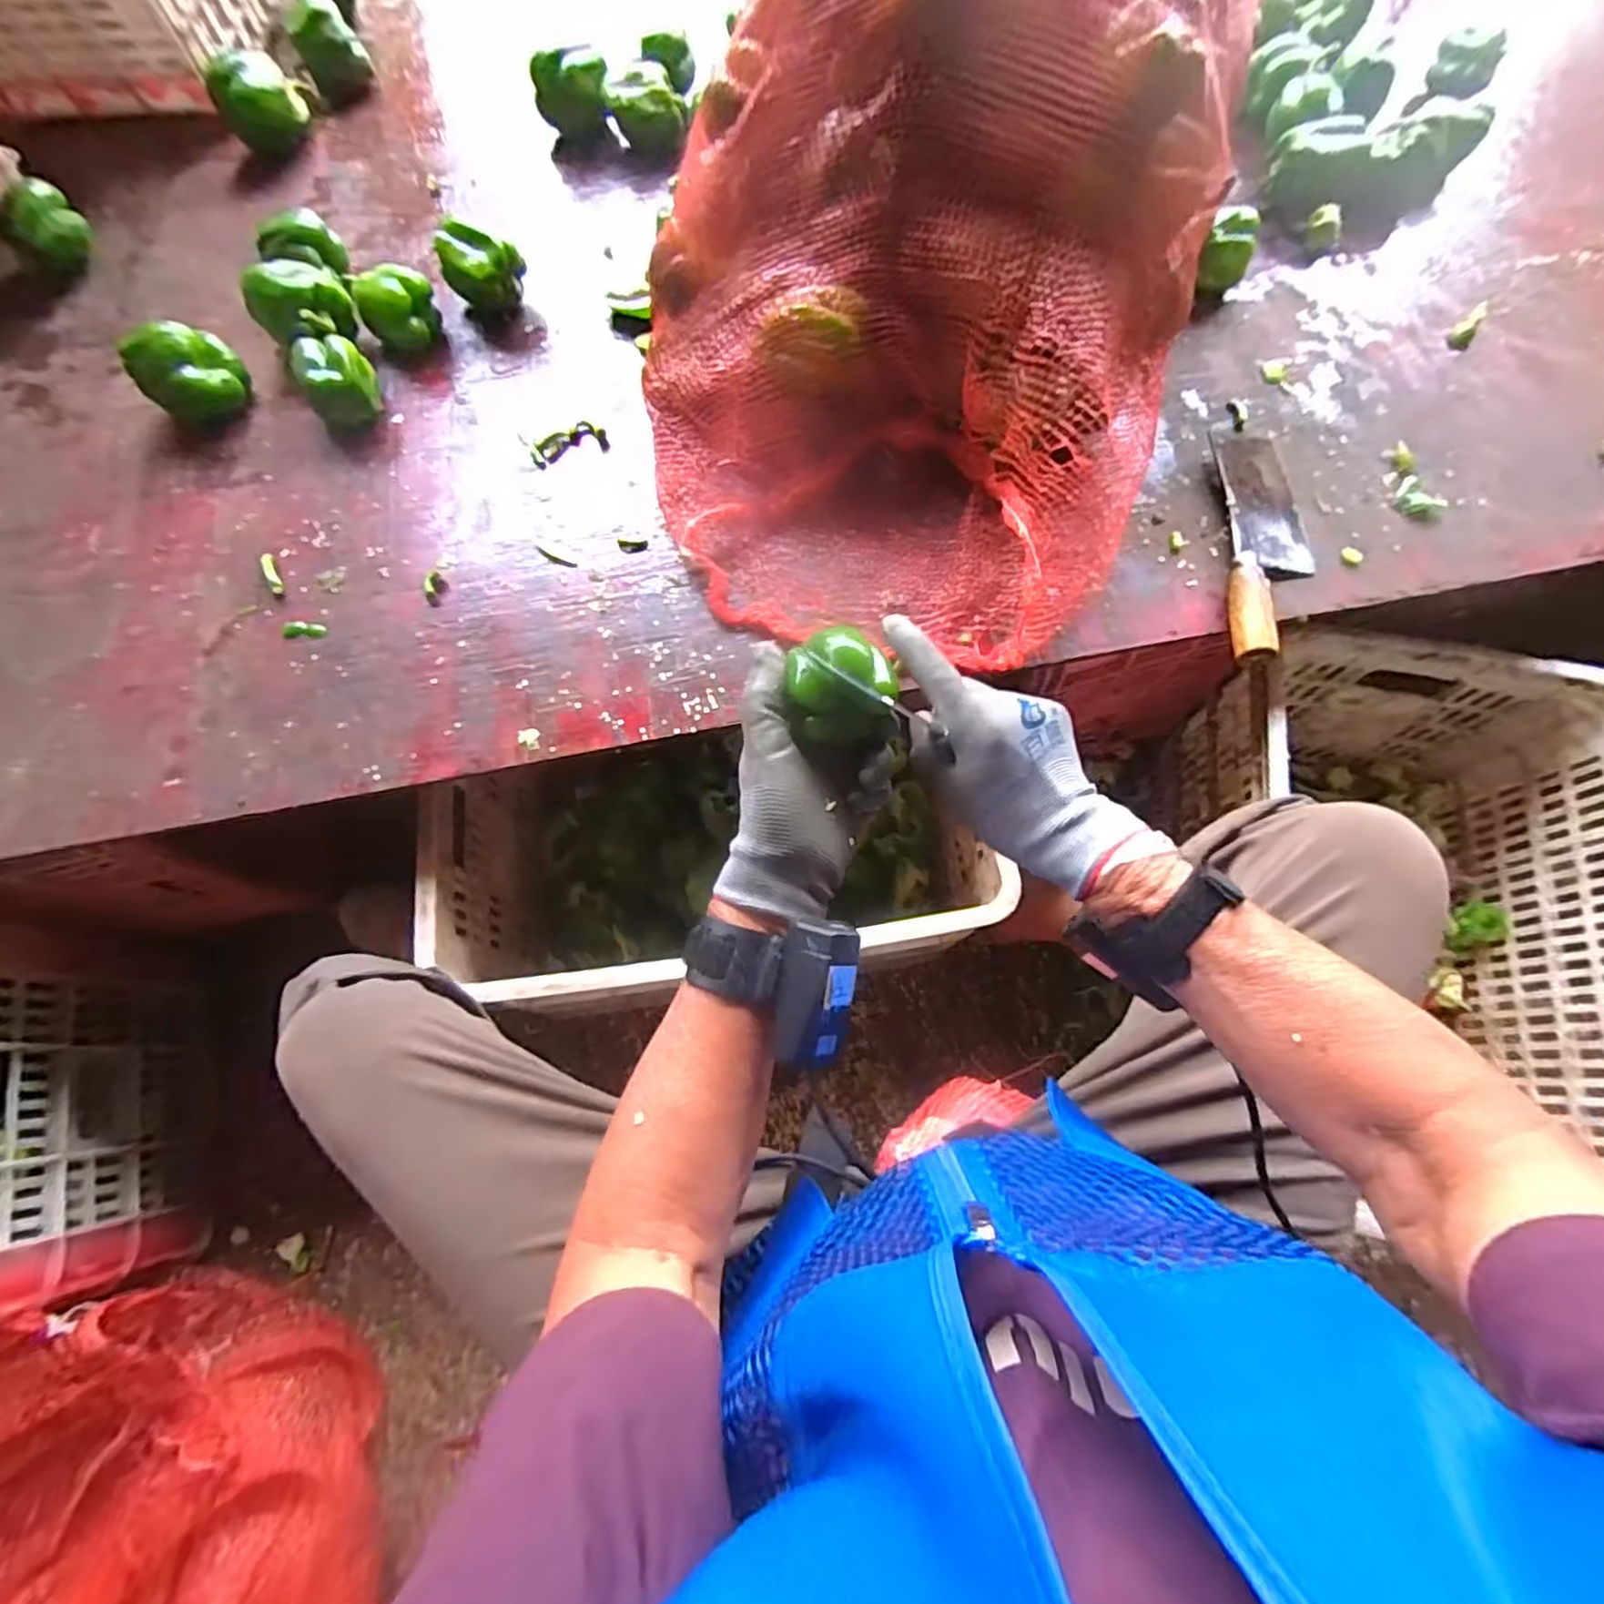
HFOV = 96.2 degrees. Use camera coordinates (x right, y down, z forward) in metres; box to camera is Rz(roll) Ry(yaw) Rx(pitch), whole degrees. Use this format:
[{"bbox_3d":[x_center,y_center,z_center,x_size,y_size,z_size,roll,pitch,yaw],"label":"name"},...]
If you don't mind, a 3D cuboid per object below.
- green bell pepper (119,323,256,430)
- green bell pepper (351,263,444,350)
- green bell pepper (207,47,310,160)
[{"bbox_3d":[-0.597,-0.420,0.705,0.083,0.082,0.087,-22,72,-7],"label":"green bell pepper"},{"bbox_3d":[-0.410,-0.503,0.735,0.074,0.054,0.076,-27,73,-8],"label":"green bell pepper"},{"bbox_3d":[-0.624,-0.808,0.831,0.098,0.076,0.113,-31,73,-10],"label":"green bell pepper"}]

